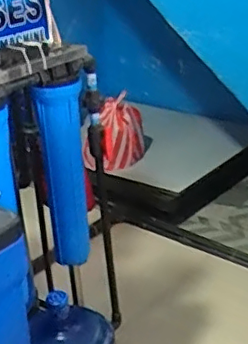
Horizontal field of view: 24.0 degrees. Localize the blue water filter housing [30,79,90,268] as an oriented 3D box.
[{"bbox_3d":[-0.154,0.015,1.513,0.118,0.523,0.119,-6,25,-5],"label":"blue water filter housing"}]

